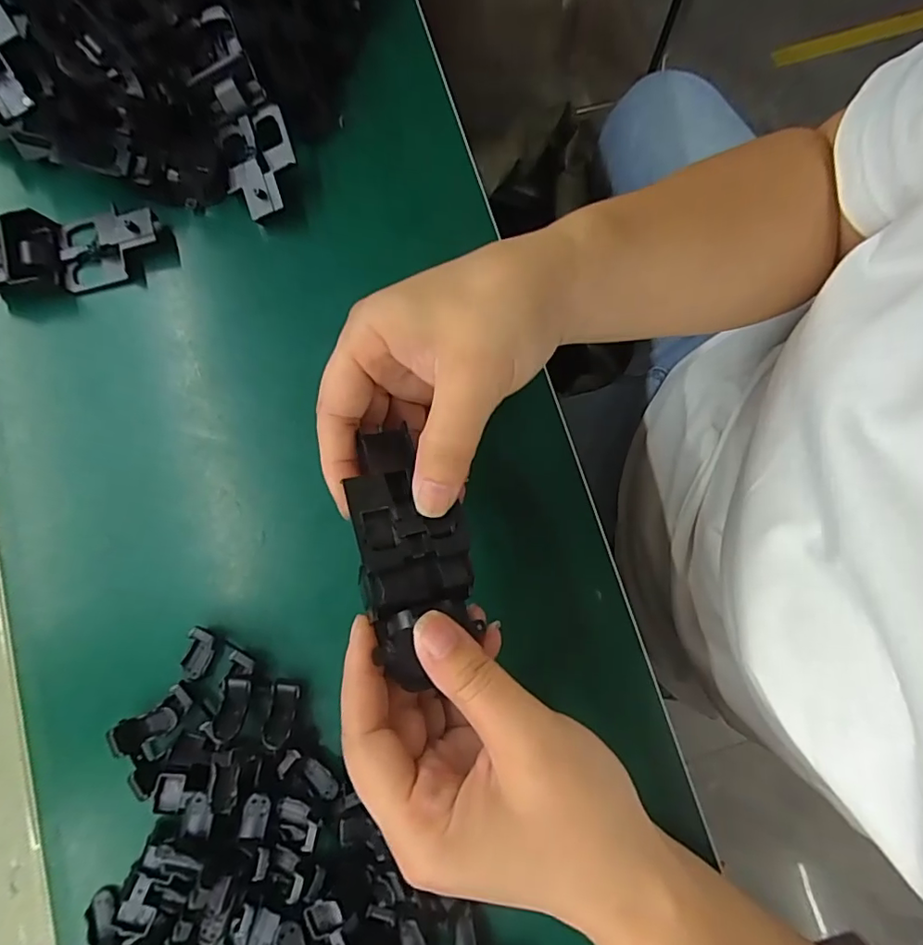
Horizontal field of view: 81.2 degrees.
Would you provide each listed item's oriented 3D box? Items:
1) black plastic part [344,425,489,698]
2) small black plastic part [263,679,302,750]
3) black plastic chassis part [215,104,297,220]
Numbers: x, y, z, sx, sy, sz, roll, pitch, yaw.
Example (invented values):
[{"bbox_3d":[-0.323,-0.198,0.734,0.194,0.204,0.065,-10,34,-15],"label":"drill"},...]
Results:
[{"bbox_3d":[-0.019,0.028,0.209,0.039,0.025,0.097,-12,77,-2],"label":"black plastic part"},{"bbox_3d":[-0.084,0.112,0.251,0.013,0.006,0.030,2,50,1],"label":"small black plastic part"},{"bbox_3d":[-0.112,-0.170,0.299,0.042,0.013,0.056,-18,82,10],"label":"black plastic chassis part"}]

